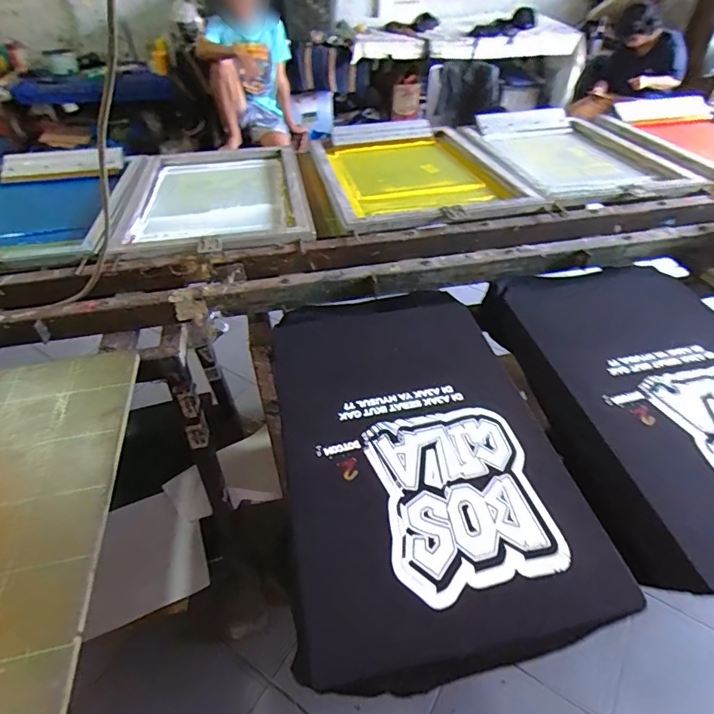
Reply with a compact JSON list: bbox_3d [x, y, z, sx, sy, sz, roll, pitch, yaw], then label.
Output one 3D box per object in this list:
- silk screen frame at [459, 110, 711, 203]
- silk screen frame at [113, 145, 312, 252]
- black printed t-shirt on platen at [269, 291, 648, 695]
[{"bbox_3d":[0.659,-0.638,1.417,0.486,0.060,0.667,-6,47,-5],"label":"silk screen frame"},{"bbox_3d":[-0.403,-0.472,1.299,0.479,0.053,0.727,-7,42,-10],"label":"silk screen frame"},{"bbox_3d":[0.080,0.115,0.722,0.406,0.042,0.648,-8,45,-8],"label":"black printed t-shirt on platen"}]

